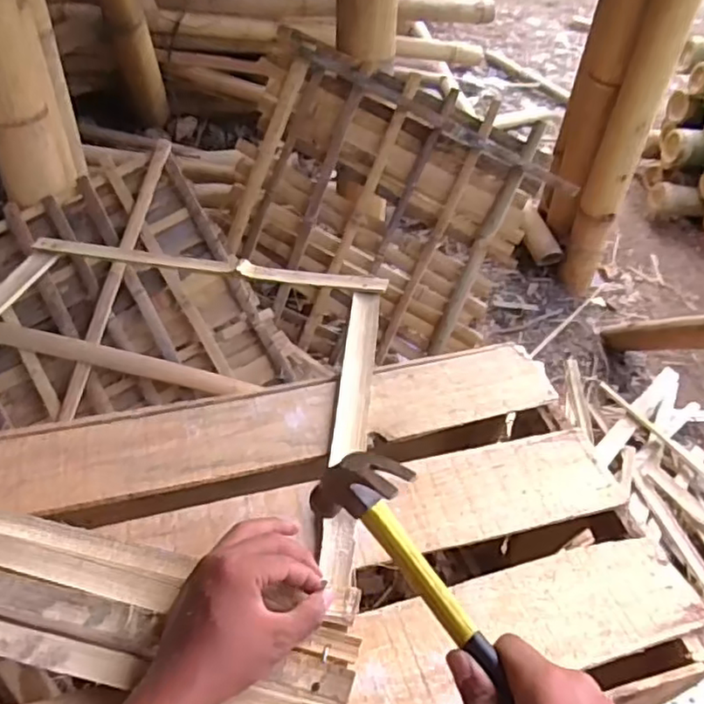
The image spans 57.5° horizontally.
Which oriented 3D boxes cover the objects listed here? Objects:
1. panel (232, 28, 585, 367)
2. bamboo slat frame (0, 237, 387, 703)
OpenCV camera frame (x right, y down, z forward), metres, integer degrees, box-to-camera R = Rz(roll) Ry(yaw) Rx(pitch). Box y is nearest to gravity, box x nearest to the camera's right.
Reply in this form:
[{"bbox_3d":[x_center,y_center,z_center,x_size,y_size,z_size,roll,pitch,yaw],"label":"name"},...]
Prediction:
[{"bbox_3d":[0.030,-0.239,1.132,0.526,0.494,0.071,31,20,10],"label":"panel"},{"bbox_3d":[-0.218,0.047,0.671,0.509,0.067,0.579,8,43,4],"label":"bamboo slat frame"}]

